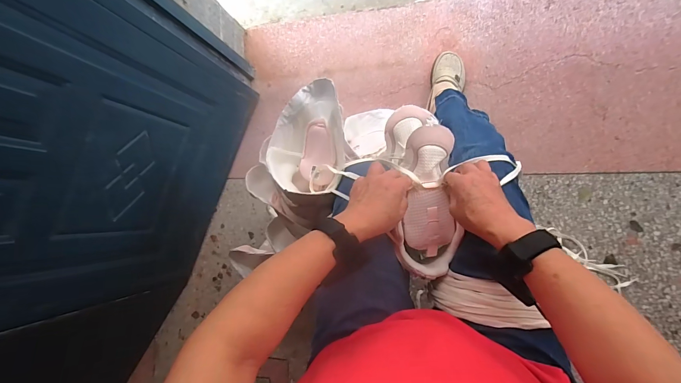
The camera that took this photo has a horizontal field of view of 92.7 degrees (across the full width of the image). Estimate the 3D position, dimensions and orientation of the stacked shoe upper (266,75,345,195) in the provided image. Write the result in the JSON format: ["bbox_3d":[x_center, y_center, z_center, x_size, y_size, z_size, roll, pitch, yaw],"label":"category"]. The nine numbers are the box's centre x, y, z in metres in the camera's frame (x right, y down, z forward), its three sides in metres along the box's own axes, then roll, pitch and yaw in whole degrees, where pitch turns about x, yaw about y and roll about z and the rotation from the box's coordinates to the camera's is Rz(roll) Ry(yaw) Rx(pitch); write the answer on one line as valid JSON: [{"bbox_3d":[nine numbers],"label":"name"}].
[{"bbox_3d":[-0.060,-0.092,0.571,0.139,0.079,0.195,-3,85,15],"label":"stacked shoe upper"}]

